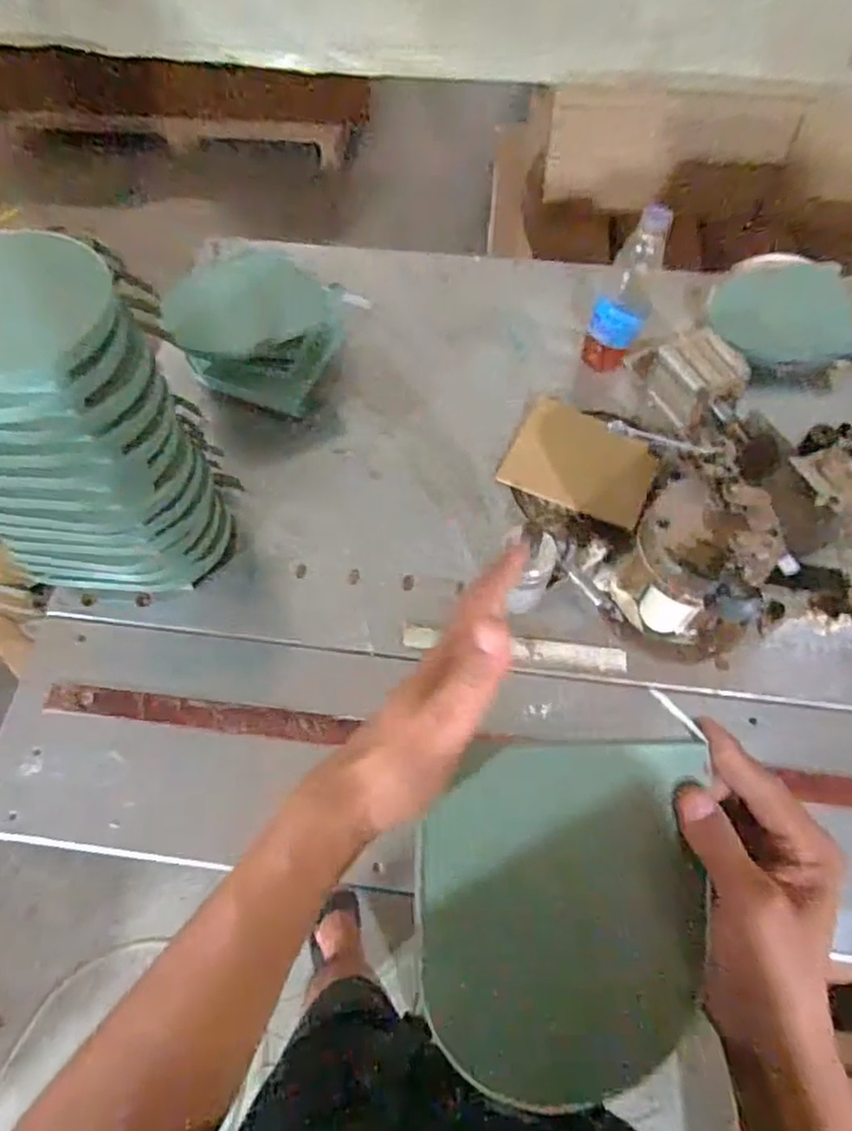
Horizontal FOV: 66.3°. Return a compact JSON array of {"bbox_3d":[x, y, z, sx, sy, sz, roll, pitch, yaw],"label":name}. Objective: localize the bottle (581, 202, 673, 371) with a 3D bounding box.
[{"bbox_3d":[0.236,-0.319,0.774,0.062,0.197,0.056,19,64,11],"label":"bottle"}]

